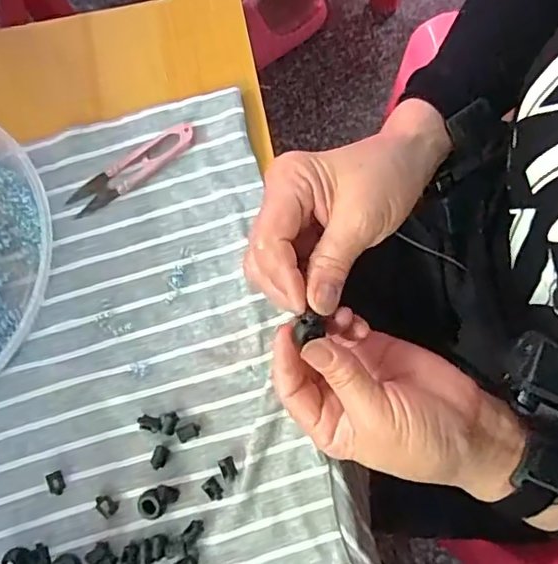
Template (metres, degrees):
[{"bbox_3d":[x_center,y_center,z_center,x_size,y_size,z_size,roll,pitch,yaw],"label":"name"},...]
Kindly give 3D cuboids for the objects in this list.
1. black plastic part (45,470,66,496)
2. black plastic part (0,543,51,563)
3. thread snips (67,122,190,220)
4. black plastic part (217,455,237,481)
[{"bbox_3d":[-0.142,0.128,0.371,0.010,0.008,0.015,-21,76,-3],"label":"black plastic part"},{"bbox_3d":[-0.154,0.170,0.357,0.027,0.012,0.017,-17,76,-2],"label":"black plastic part"},{"bbox_3d":[-0.106,-0.083,0.419,0.100,0.009,0.024,-36,78,-7],"label":"thread snips"},{"bbox_3d":[-0.032,0.118,0.371,0.009,0.006,0.014,-24,76,-4],"label":"black plastic part"}]

